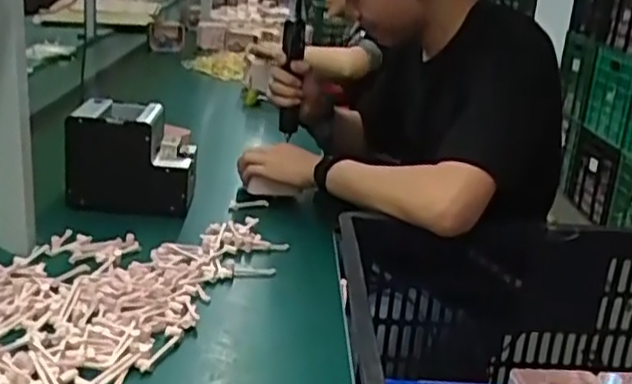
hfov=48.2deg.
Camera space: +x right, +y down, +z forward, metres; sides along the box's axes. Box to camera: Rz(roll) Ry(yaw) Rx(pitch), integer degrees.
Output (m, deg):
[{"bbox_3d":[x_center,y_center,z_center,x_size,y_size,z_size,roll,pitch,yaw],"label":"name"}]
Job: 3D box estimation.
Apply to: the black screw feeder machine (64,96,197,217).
[{"bbox_3d":[-0.282,-0.058,1.101,0.189,0.133,0.124,3,19,-7],"label":"black screw feeder machine"}]

